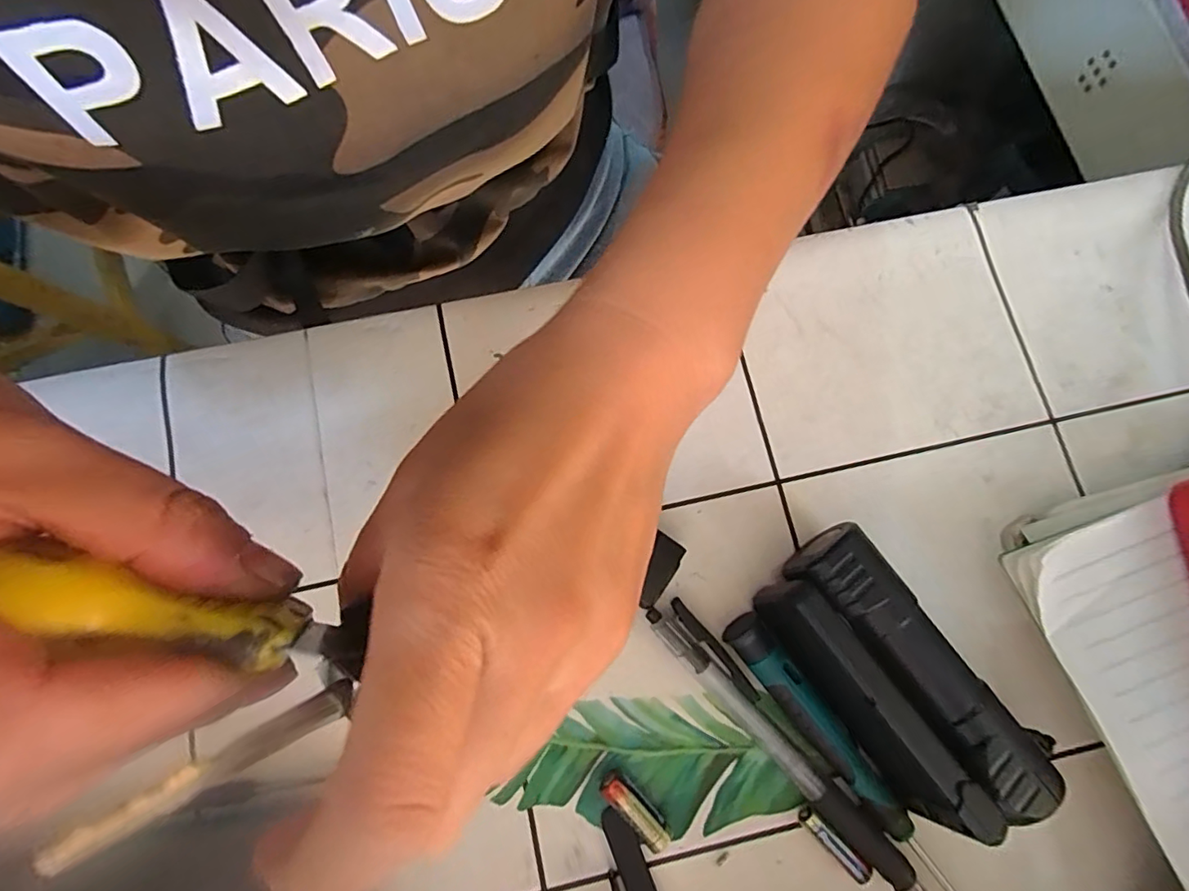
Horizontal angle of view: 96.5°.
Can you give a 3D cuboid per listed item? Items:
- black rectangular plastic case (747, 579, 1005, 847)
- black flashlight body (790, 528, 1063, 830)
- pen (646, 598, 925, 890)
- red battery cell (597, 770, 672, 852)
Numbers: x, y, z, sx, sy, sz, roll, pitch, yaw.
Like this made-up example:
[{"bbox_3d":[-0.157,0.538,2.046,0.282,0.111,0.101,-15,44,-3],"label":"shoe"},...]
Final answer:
[{"bbox_3d":[0.091,0.086,0.178,0.018,0.033,0.089,-35,81,-7],"label":"black rectangular plastic case"},{"bbox_3d":[0.113,0.077,0.188,0.028,0.029,0.104,-38,82,-8],"label":"black flashlight body"},{"bbox_3d":[0.069,0.108,0.192,0.015,0.008,0.130,-42,82,-8],"label":"pen"},{"bbox_3d":[0.015,0.127,0.186,0.010,0.009,0.029,-44,83,-8],"label":"red battery cell"}]

